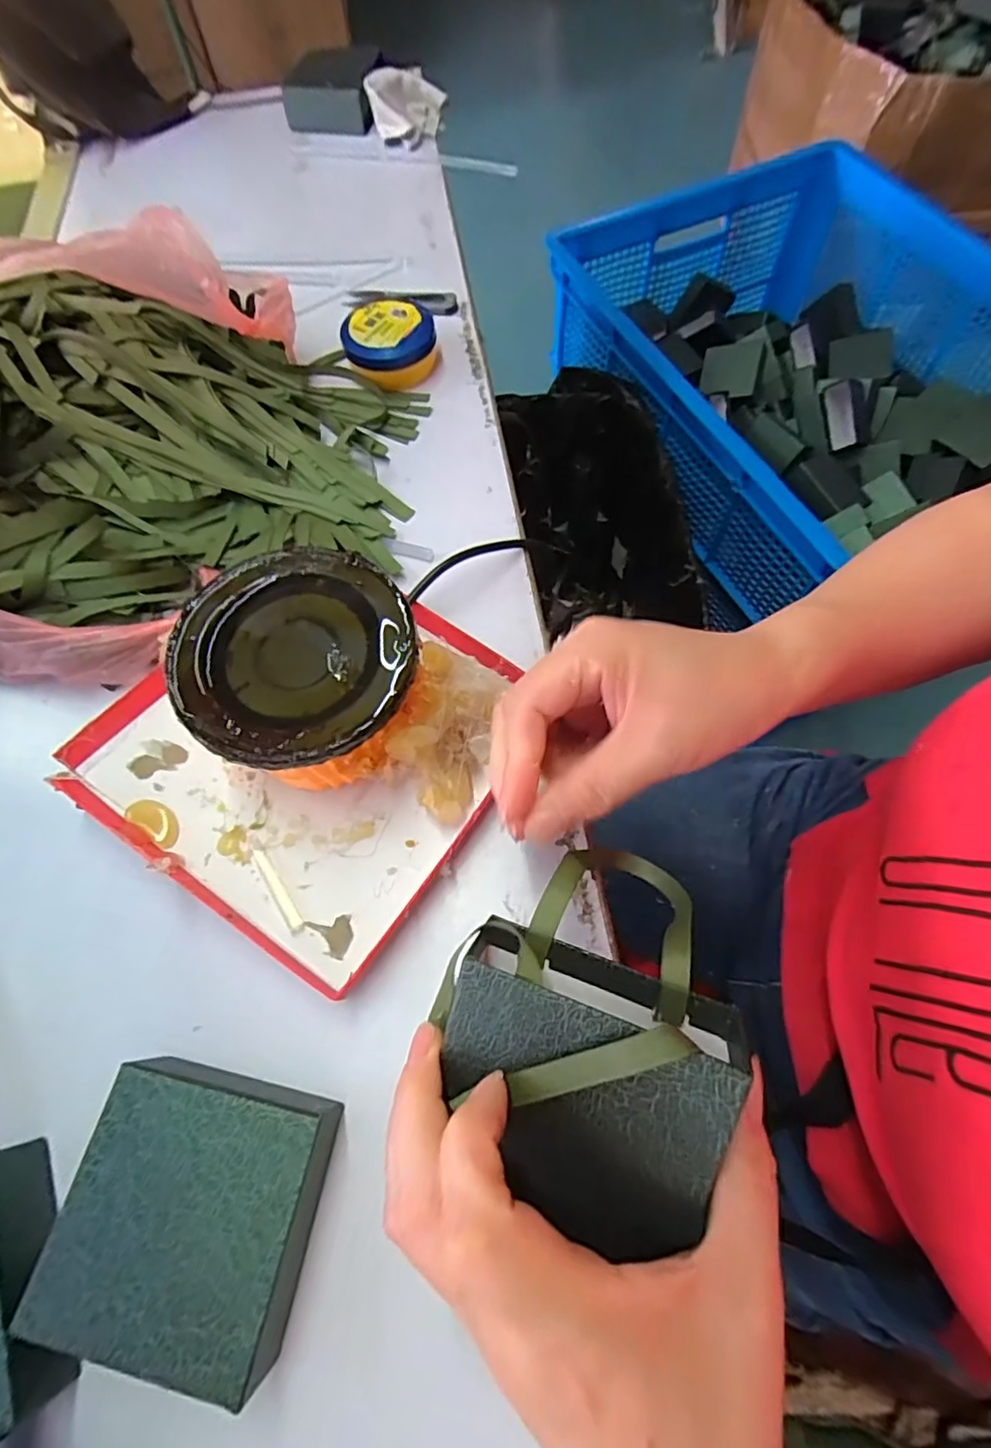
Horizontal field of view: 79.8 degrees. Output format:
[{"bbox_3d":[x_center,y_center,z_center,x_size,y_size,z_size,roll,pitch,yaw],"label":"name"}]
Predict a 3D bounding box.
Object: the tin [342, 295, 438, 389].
[{"bbox_3d":[-0.083,-0.298,0.468,0.072,0.037,0.062,-6,66,-3],"label":"tin"}]

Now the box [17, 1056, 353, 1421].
[{"bbox_3d":[-0.123,0.199,0.243,0.095,0.035,0.089,13,64,3],"label":"box"}]

